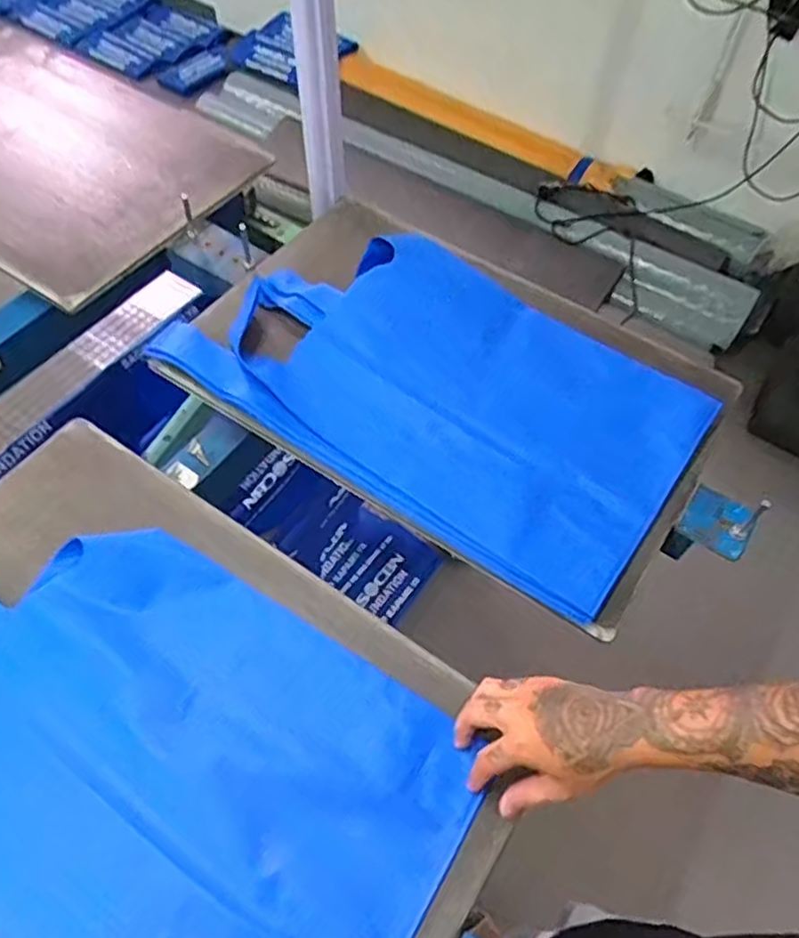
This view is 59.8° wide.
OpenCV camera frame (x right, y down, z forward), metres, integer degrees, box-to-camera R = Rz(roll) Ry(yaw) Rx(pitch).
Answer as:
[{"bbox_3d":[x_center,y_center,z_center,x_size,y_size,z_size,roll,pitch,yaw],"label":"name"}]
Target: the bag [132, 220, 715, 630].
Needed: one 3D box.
[{"bbox_3d":[0.053,-0.104,0.820,0.555,0.041,0.343,32,60,14],"label":"bag"}]

